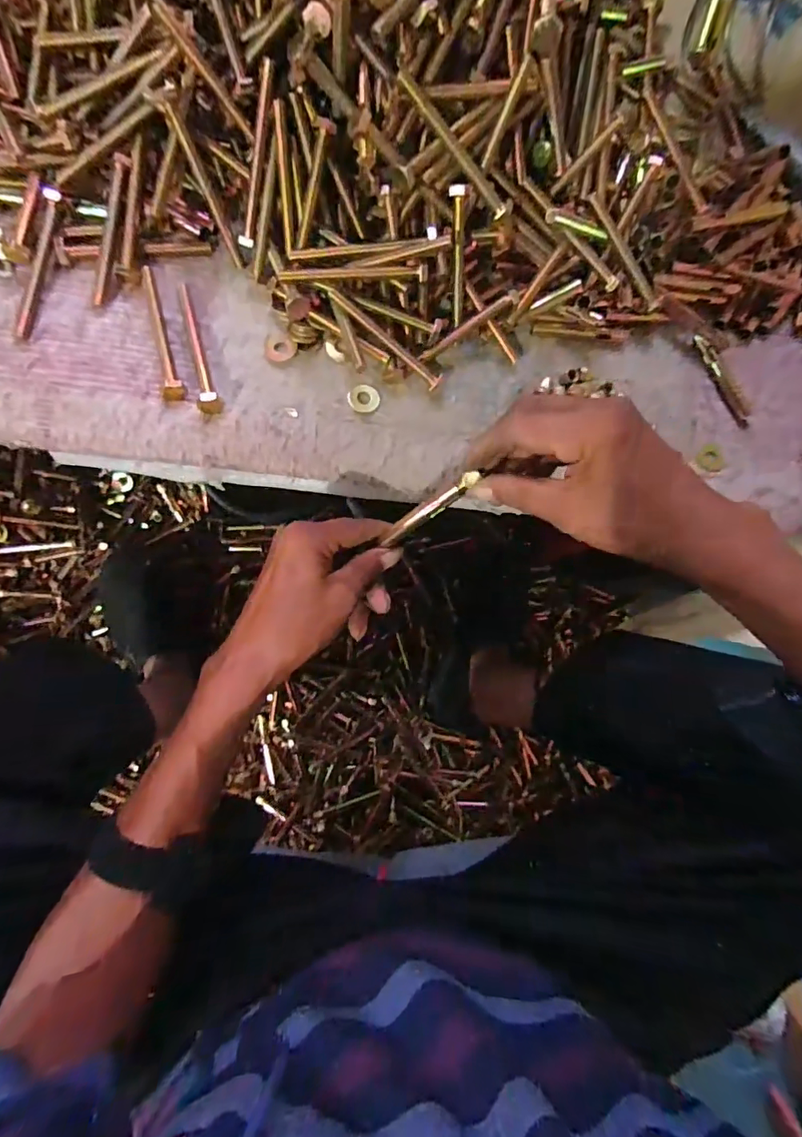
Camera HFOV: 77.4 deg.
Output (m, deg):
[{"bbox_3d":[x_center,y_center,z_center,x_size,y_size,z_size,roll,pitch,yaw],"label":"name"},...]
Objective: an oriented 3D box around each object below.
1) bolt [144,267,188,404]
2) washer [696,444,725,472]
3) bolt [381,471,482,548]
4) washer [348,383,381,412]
[{"bbox_3d":[-0.173,-0.172,0.357,0.014,0.019,0.104,-13,86,-12],"label":"bolt"},{"bbox_3d":[0.264,-0.094,0.426,0.025,0.004,0.025,-6,75,-6],"label":"washer"},{"bbox_3d":[0.020,-0.039,0.336,0.084,0.010,0.010,-34,93,33],"label":"bolt"},{"bbox_3d":[-0.029,-0.131,0.386,0.024,0.005,0.023,1,83,-11],"label":"washer"}]

